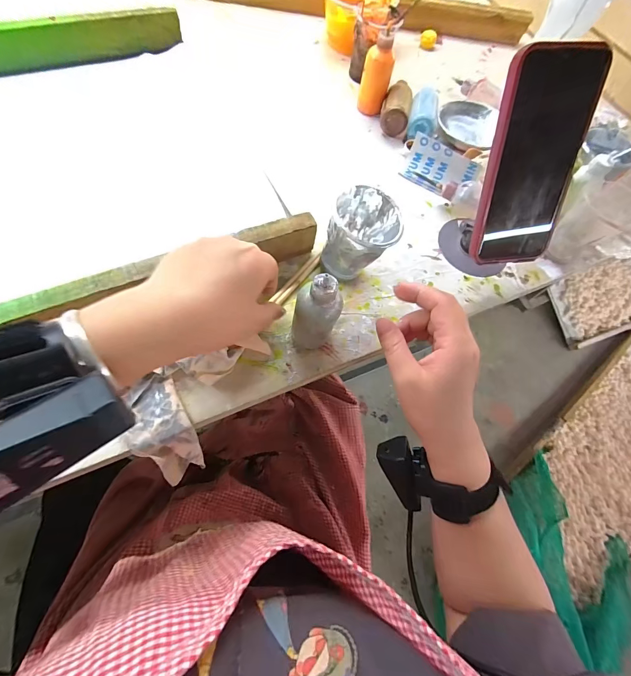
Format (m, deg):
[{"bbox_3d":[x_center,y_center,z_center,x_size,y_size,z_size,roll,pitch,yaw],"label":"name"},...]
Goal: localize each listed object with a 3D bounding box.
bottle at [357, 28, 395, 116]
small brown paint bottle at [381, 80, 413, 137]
[{"bbox_3d":[0.078,-0.336,0.433,0.036,0.087,0.028,7,69,1],"label":"bottle"},{"bbox_3d":[0.110,-0.310,0.452,0.037,0.035,0.073,13,70,3],"label":"small brown paint bottle"}]

